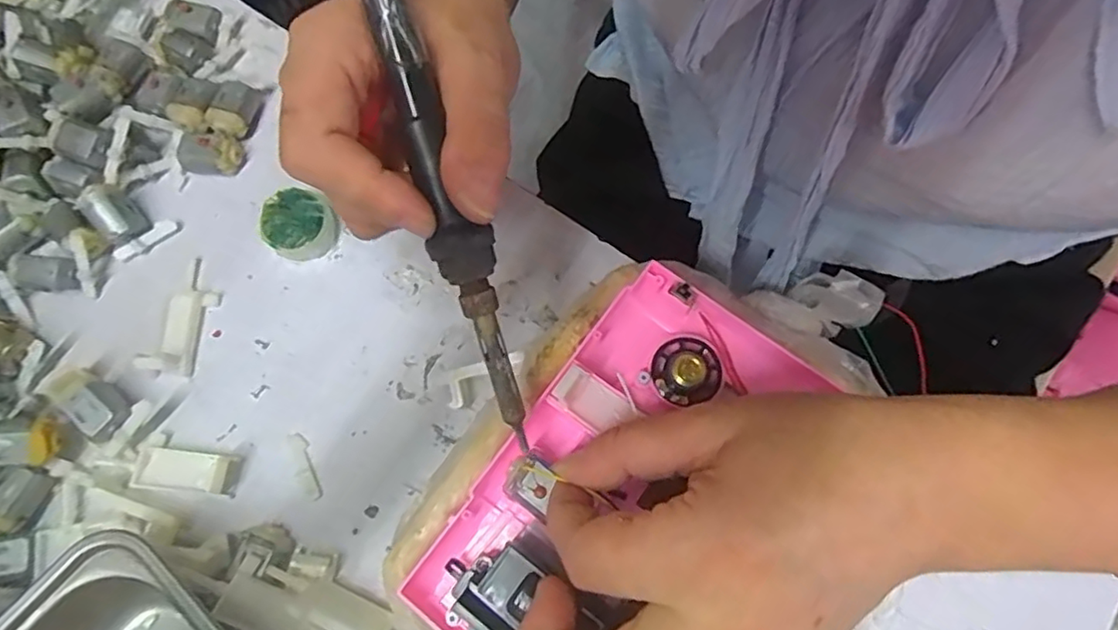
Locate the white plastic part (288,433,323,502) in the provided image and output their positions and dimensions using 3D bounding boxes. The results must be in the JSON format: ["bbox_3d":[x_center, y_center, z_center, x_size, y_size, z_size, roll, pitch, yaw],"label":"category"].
[{"bbox_3d":[-0.114,0.067,0.277,0.008,0.004,0.031,-21,73,-8],"label":"white plastic part"}]

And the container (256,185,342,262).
[{"bbox_3d":[-0.129,-0.043,0.305,0.031,0.020,0.029,0,71,-1],"label":"container"}]

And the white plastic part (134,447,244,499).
[{"bbox_3d":[-0.163,0.068,0.272,0.042,0.011,0.018,6,71,1],"label":"white plastic part"}]

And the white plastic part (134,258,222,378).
[{"bbox_3d":[-0.178,0.000,0.293,0.022,0.014,0.056,10,71,3],"label":"white plastic part"}]

